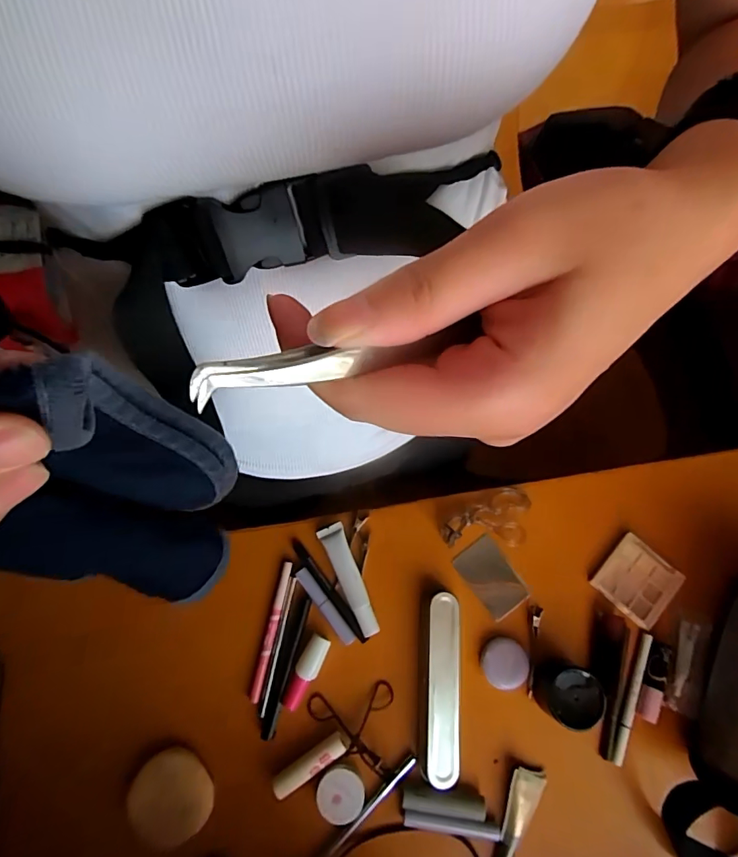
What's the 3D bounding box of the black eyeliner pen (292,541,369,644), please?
[{"bbox_3d":[-0.041,0.167,0.494,0.011,0.006,0.123,-37,76,-11],"label":"black eyeliner pen"}]

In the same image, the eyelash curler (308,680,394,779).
[{"bbox_3d":[-0.020,0.286,0.457,0.081,0.022,0.079,5,73,2],"label":"eyelash curler"}]

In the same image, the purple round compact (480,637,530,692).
[{"bbox_3d":[0.135,0.234,0.476,0.043,0.020,0.045,0,73,0],"label":"purple round compact"}]

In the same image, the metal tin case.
[{"bbox_3d":[0.069,0.248,0.464,0.040,0.022,0.165,3,73,1],"label":"metal tin case"}]

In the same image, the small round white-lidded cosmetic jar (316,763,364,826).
[{"bbox_3d":[-0.026,0.335,0.440,0.041,0.012,0.043,2,73,1],"label":"small round white-lidded cosmetic jar"}]

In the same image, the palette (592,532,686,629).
[{"bbox_3d":[0.282,0.160,0.503,0.073,0.015,0.072,43,77,12],"label":"palette"}]

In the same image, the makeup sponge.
[{"bbox_3d":[-0.181,0.336,0.435,0.067,0.026,0.072,-43,77,-12],"label":"makeup sponge"}]

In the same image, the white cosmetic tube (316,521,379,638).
[{"bbox_3d":[-0.021,0.155,0.494,0.025,0.014,0.114,-21,74,-6],"label":"white cosmetic tube"}]

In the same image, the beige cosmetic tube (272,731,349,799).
[{"bbox_3d":[-0.054,0.312,0.446,0.075,0.016,0.018,-33,75,-10],"label":"beige cosmetic tube"}]

